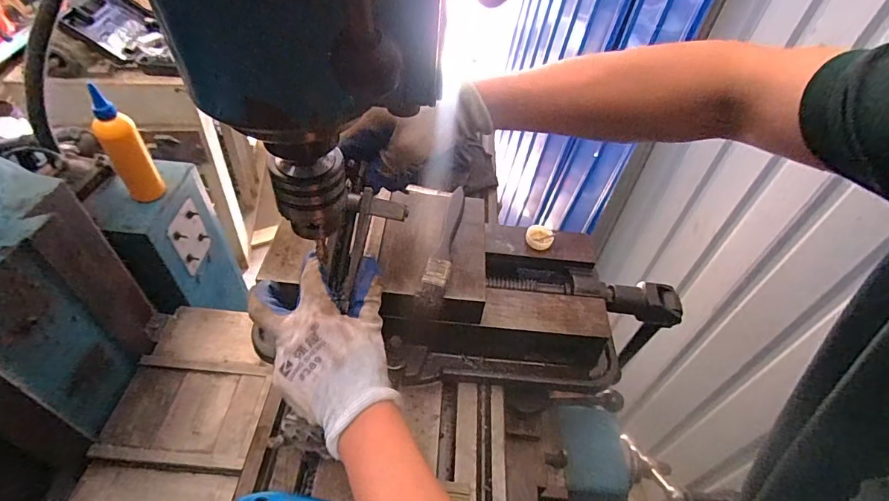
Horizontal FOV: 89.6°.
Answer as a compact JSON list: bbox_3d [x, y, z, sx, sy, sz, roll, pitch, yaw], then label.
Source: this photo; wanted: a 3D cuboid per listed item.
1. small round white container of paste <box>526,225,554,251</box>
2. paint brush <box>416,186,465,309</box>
[{"bbox_3d":[0.117,-0.016,0.550,0.033,0.011,0.033,3,46,-3],"label":"small round white container of paste"},{"bbox_3d":[0.000,-0.005,0.473,0.023,0.021,0.160,11,46,5],"label":"paint brush"}]

